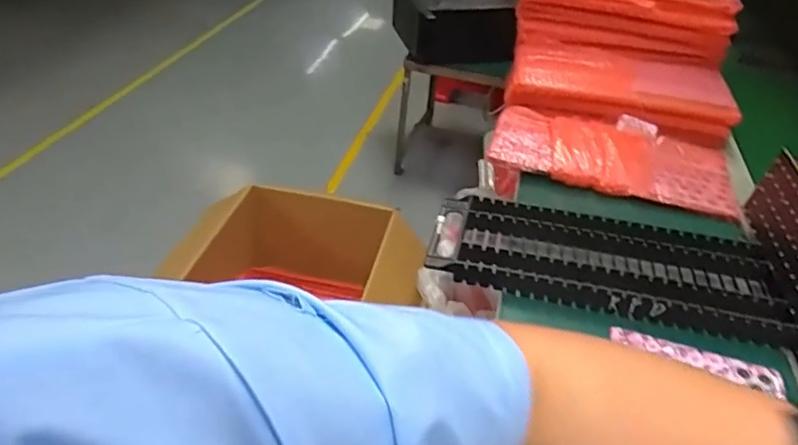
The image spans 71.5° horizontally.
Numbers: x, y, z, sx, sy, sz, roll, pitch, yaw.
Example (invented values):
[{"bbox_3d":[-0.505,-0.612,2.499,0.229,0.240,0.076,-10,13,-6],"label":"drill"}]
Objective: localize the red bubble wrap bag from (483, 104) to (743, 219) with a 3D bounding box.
[{"bbox_3d":[0.317,-0.110,0.829,0.339,0.041,0.176,14,40,12],"label":"red bubble wrap bag"}]

